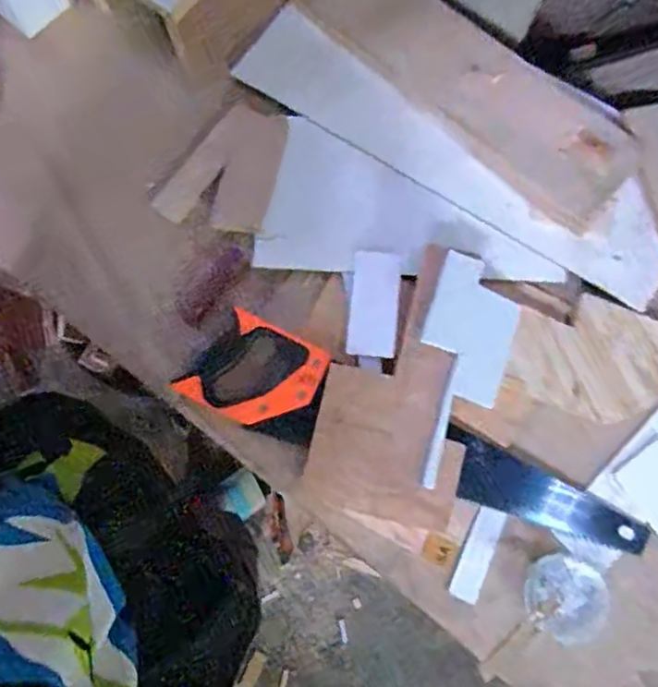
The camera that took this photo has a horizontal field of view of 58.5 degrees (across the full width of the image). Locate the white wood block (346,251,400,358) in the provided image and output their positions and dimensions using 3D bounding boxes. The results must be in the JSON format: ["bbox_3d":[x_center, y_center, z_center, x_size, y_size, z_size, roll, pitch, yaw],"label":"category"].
[{"bbox_3d":[0.051,-0.046,0.673,0.054,0.019,0.125,6,80,2],"label":"white wood block"}]

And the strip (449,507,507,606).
[{"bbox_3d":[0.159,0.227,0.631,0.031,0.006,0.099,22,81,5],"label":"strip"}]

